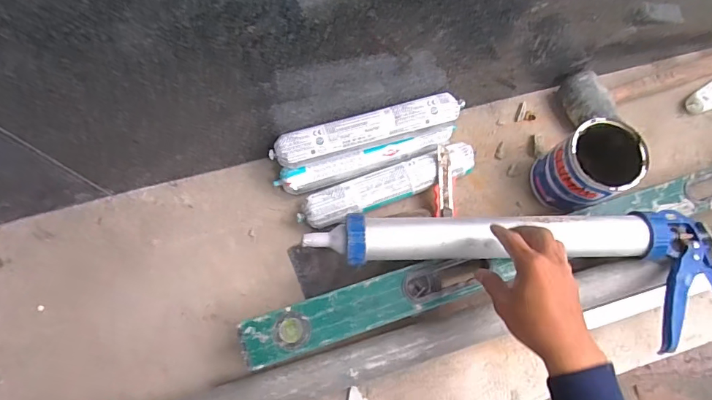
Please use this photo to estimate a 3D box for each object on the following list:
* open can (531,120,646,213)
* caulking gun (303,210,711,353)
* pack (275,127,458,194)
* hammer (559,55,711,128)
[{"bbox_3d":[0.328,-0.042,0.604,0.108,0.124,0.104,-16,74,-7],"label":"open can"},{"bbox_3d":[0.311,0.092,0.529,0.740,0.062,0.159,4,73,-4],"label":"caulking gun"},{"bbox_3d":[0.017,-0.054,0.629,0.272,0.050,0.043,-14,74,-6],"label":"pack"},{"bbox_3d":[0.488,-0.212,0.693,0.342,0.068,0.097,-24,75,-9],"label":"hammer"}]

